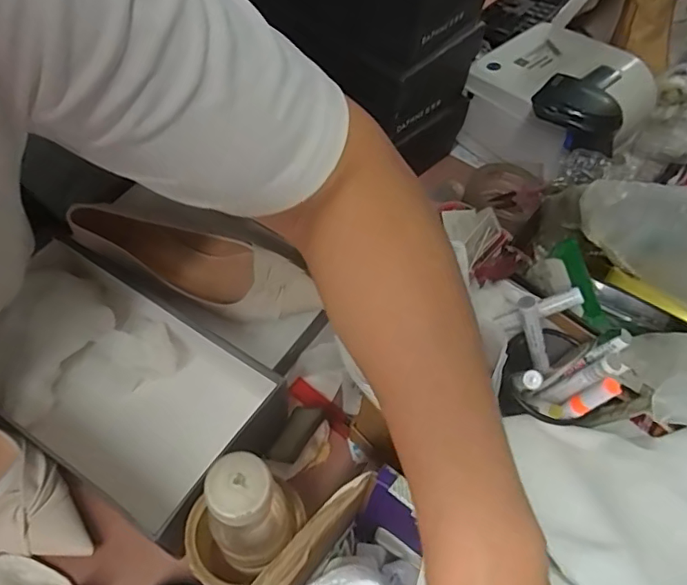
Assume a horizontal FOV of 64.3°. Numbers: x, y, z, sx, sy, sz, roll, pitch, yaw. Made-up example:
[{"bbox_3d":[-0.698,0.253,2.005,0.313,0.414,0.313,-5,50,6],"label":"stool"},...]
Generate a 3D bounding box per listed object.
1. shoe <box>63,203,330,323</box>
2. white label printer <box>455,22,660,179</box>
[{"bbox_3d":[-0.152,-0.033,0.559,0.233,0.064,0.074,20,56,-8],"label":"shoe"},{"bbox_3d":[0.273,-0.241,0.718,0.198,0.130,0.177,36,61,19],"label":"white label printer"}]

